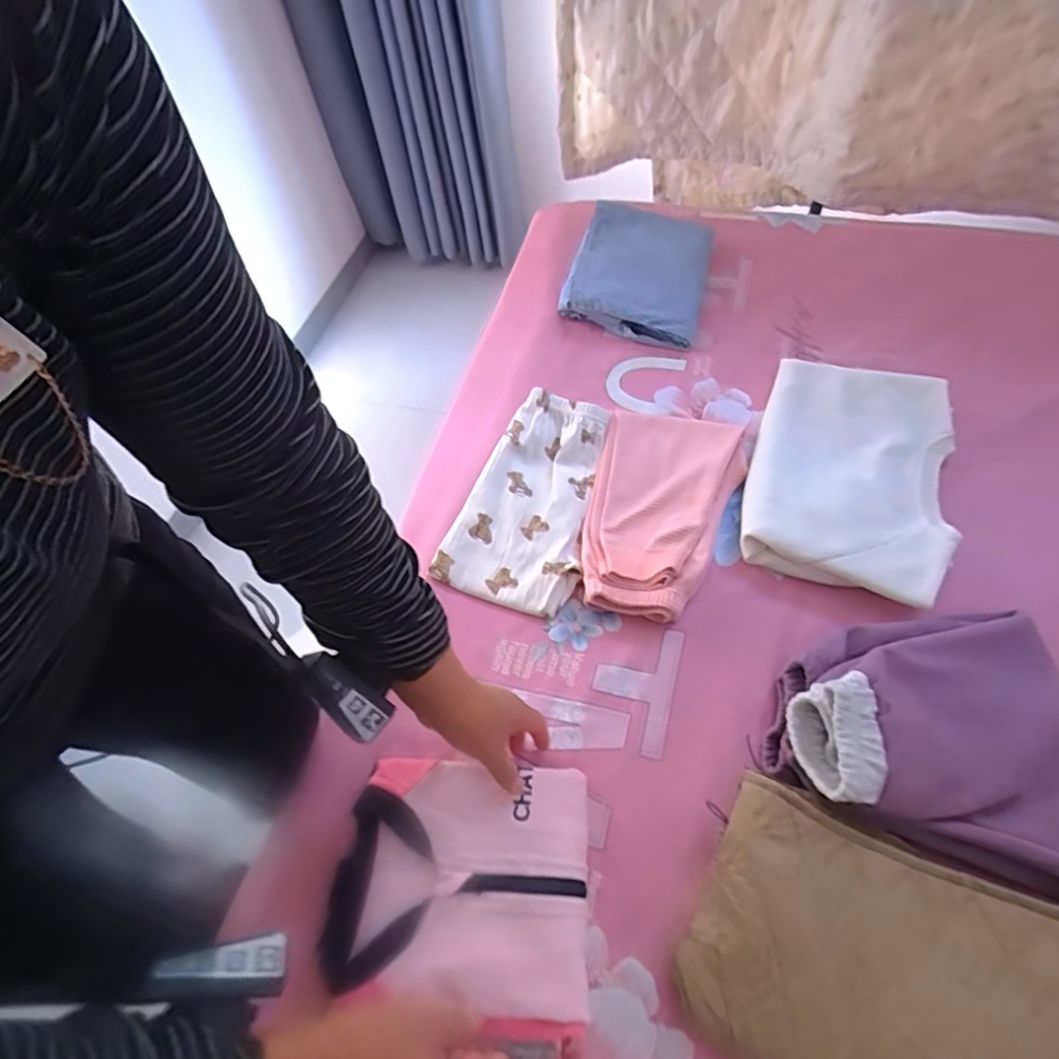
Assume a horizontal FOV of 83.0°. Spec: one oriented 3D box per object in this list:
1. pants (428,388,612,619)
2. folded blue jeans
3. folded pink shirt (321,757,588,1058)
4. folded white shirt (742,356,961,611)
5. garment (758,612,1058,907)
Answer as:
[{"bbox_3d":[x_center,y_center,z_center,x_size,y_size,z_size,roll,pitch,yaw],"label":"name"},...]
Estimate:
[{"bbox_3d":[0.008,-0.037,0.682,0.146,0.024,0.263,20,66,11],"label":"pants"},{"bbox_3d":[0.158,-0.373,0.874,0.197,0.058,0.238,14,61,13],"label":"folded blue jeans"},{"bbox_3d":[-0.056,0.282,0.472,0.198,0.043,0.183,2,56,4],"label":"folded pink shirt"},{"bbox_3d":[0.353,-0.071,0.661,0.201,0.029,0.299,17,61,15],"label":"folded white shirt"},{"bbox_3d":[0.345,0.155,0.498,0.249,0.090,0.249,-1,56,2],"label":"garment"}]

